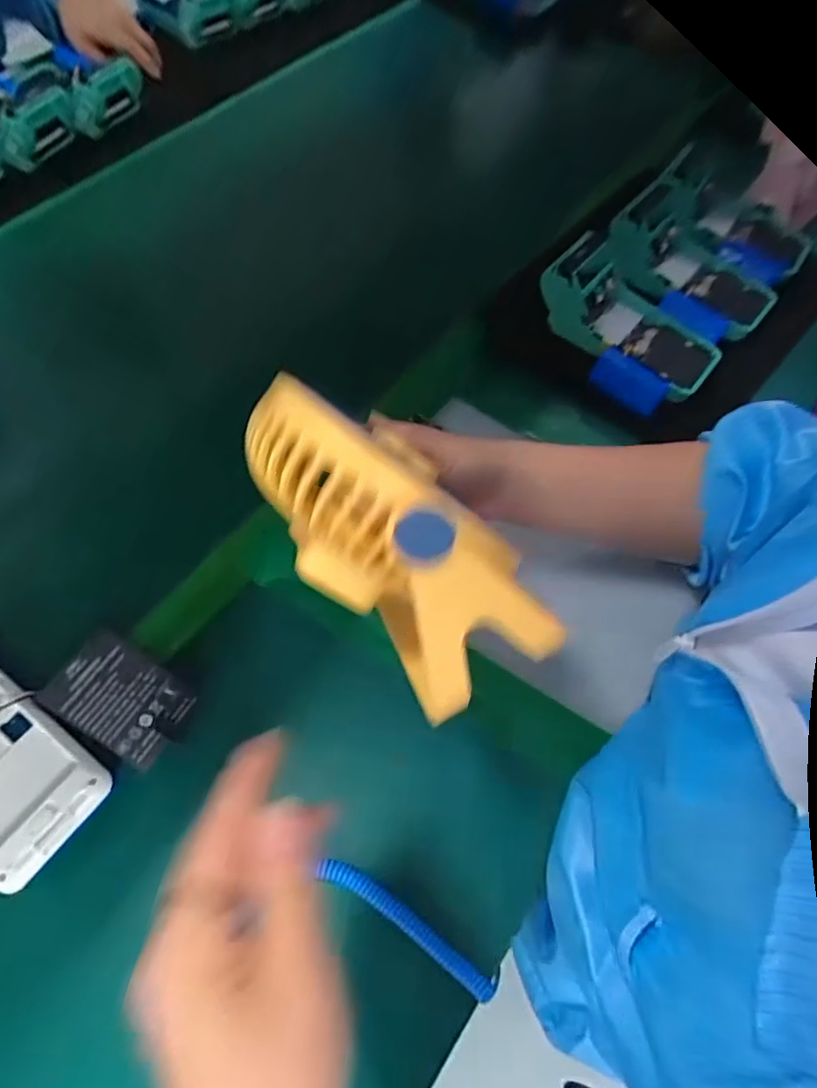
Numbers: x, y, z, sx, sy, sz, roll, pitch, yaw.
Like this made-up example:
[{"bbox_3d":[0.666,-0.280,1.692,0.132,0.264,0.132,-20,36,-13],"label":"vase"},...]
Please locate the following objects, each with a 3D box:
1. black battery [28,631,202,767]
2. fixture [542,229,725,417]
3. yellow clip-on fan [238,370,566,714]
[{"bbox_3d":[-0.188,0.101,0.396,0.085,0.006,0.059,37,63,-10],"label":"black battery"},{"bbox_3d":[0.204,-0.201,0.548,0.158,0.080,0.111,38,63,18],"label":"fixture"},{"bbox_3d":[-0.010,0.003,0.262,0.160,0.070,0.055,47,63,-10],"label":"yellow clip-on fan"}]

